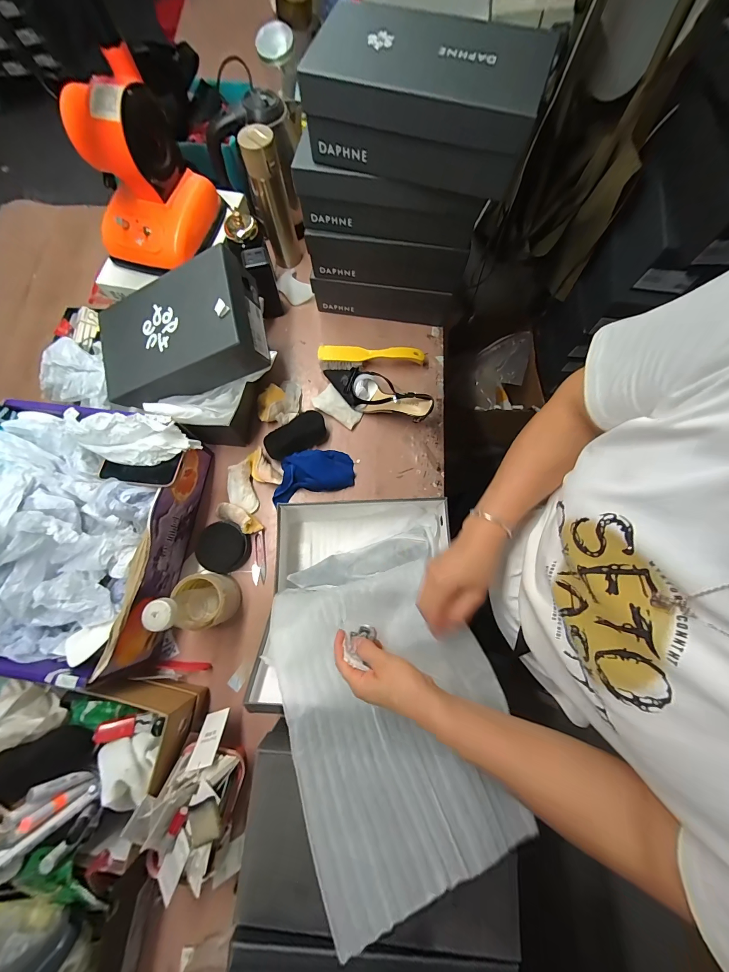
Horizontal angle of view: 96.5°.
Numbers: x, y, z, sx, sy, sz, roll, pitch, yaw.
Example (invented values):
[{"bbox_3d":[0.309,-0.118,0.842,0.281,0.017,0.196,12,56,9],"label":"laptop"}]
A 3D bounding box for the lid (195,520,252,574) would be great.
[{"bbox_3d":[-0.265,0.116,0.616,0.086,0.034,0.091,0,75,0],"label":"lid"}]

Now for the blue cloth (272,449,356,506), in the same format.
[{"bbox_3d":[-0.104,-0.028,0.641,0.162,0.033,0.085,-15,75,-4],"label":"blue cloth"}]

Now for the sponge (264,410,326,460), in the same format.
[{"bbox_3d":[-0.141,-0.103,0.665,0.126,0.025,0.063,-31,77,-8],"label":"sponge"}]

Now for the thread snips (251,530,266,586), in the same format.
[{"bbox_3d":[-0.200,0.137,0.623,0.026,0.011,0.099,1,75,1],"label":"thread snips"}]

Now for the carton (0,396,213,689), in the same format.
[{"bbox_3d":[-0.463,0.075,0.528,0.309,0.187,0.405,14,76,4],"label":"carton"}]

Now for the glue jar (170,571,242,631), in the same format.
[{"bbox_3d":[-0.266,0.195,0.556,0.087,0.085,0.087,10,75,3],"label":"glue jar"}]

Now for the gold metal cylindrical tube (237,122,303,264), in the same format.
[{"bbox_3d":[-0.190,-0.591,0.695,0.070,0.247,0.064,-15,76,-4],"label":"gold metal cylindrical tube"}]

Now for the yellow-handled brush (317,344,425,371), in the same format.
[{"bbox_3d":[0.014,-0.277,0.709,0.220,0.048,0.045,-1,75,0],"label":"yellow-handled brush"}]

